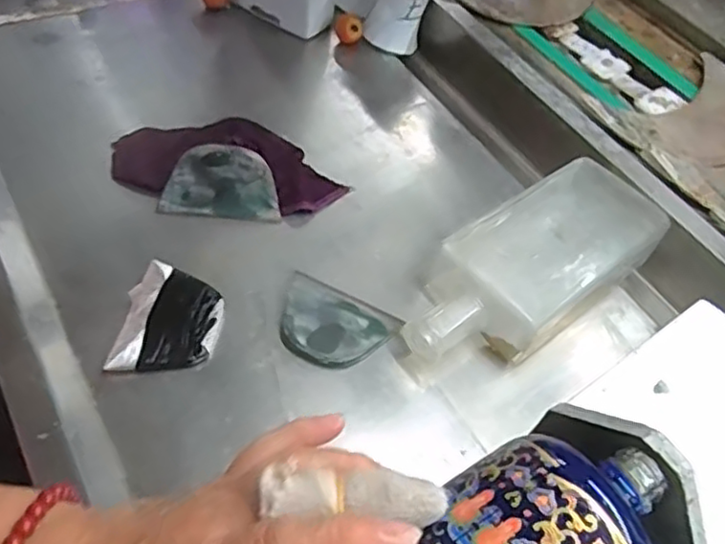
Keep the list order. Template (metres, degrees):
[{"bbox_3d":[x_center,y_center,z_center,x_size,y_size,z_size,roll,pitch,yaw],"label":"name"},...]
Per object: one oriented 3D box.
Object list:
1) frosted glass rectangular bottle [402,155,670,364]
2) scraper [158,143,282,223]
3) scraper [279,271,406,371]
[{"bbox_3d":[0.122,-0.006,0.478,0.232,0.049,0.093,-30,61,-25],"label":"frosted glass rectangular bottle"},{"bbox_3d":[-0.107,-0.068,0.505,0.087,0.007,0.055,4,82,-2],"label":"scraper"},{"bbox_3d":[-0.022,0.036,0.448,0.079,0.009,0.062,25,55,13],"label":"scraper"}]

